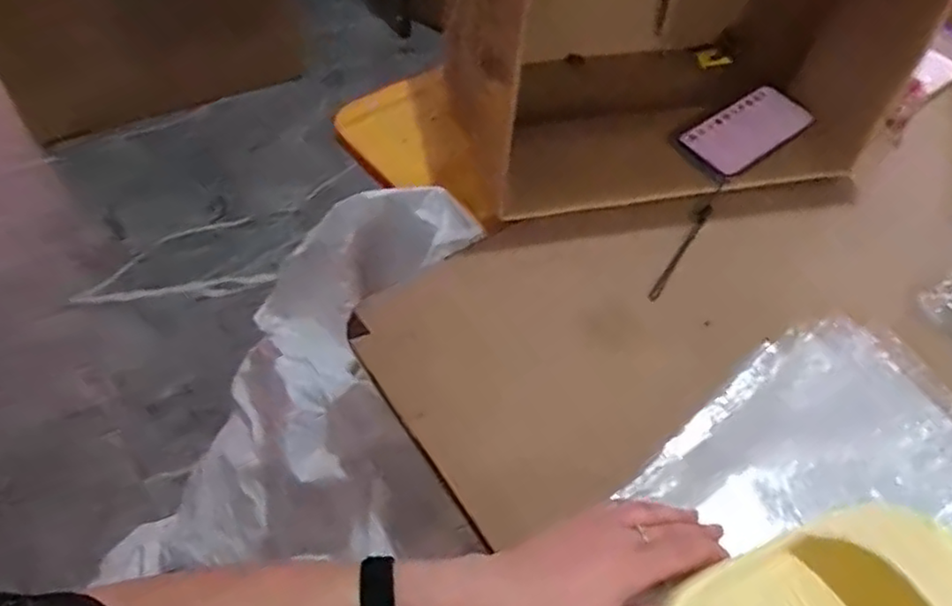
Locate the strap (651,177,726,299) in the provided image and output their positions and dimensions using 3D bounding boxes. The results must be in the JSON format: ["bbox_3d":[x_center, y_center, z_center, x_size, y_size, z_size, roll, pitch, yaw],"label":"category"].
[{"bbox_3d":[0.214,-0.066,0.669,0.011,0.011,0.180,30,56,18],"label":"strap"}]

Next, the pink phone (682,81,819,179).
[{"bbox_3d":[0.299,-0.190,0.736,0.152,0.008,0.074,-33,71,-19],"label":"pink phone"}]

